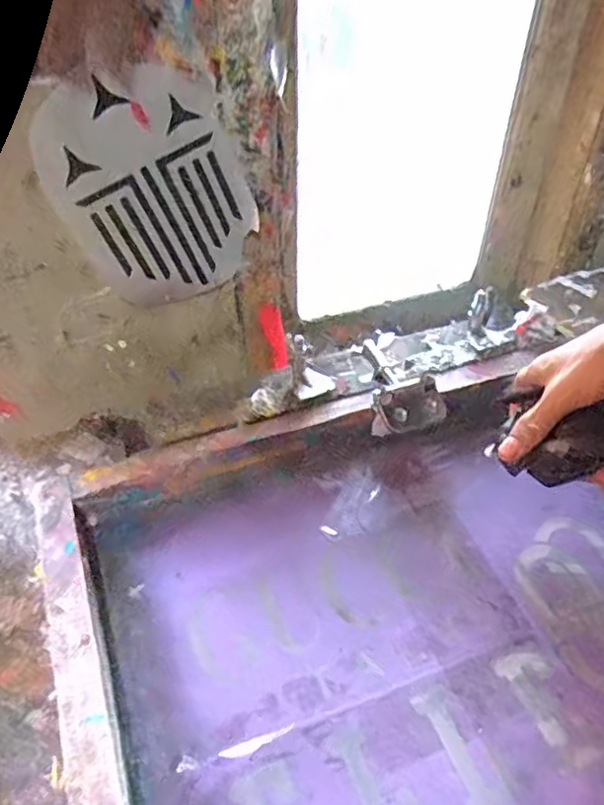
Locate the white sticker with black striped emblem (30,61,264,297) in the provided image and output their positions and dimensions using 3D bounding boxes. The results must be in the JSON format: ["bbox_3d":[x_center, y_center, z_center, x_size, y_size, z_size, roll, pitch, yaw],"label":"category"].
[{"bbox_3d":[-0.131,-0.185,0.568,0.162,0.212,0.011,-28,46,-5],"label":"white sticker with black striped emblem"}]

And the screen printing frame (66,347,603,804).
[{"bbox_3d":[0.101,0.172,0.452,0.500,0.052,0.449,-14,47,-15],"label":"screen printing frame"}]

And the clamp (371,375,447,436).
[{"bbox_3d":[0.102,0.004,0.579,0.065,0.020,0.041,-19,47,-17],"label":"clamp"}]

